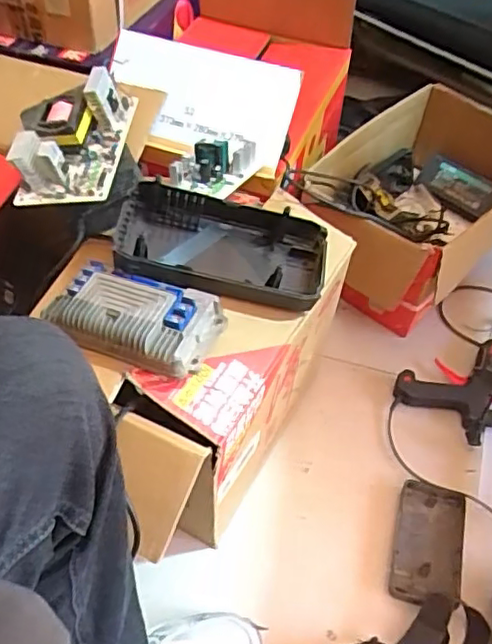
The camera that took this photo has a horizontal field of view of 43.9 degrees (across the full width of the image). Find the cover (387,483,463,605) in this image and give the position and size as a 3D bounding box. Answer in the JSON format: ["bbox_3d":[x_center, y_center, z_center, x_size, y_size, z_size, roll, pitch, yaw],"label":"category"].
[{"bbox_3d":[0.234,0.281,0.781,0.082,0.010,0.157,13,52,8],"label":"cover"}]

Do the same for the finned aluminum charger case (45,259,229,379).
[{"bbox_3d":[-0.110,-0.007,0.600,0.165,0.041,0.098,17,53,11],"label":"finned aluminum charger case"}]

